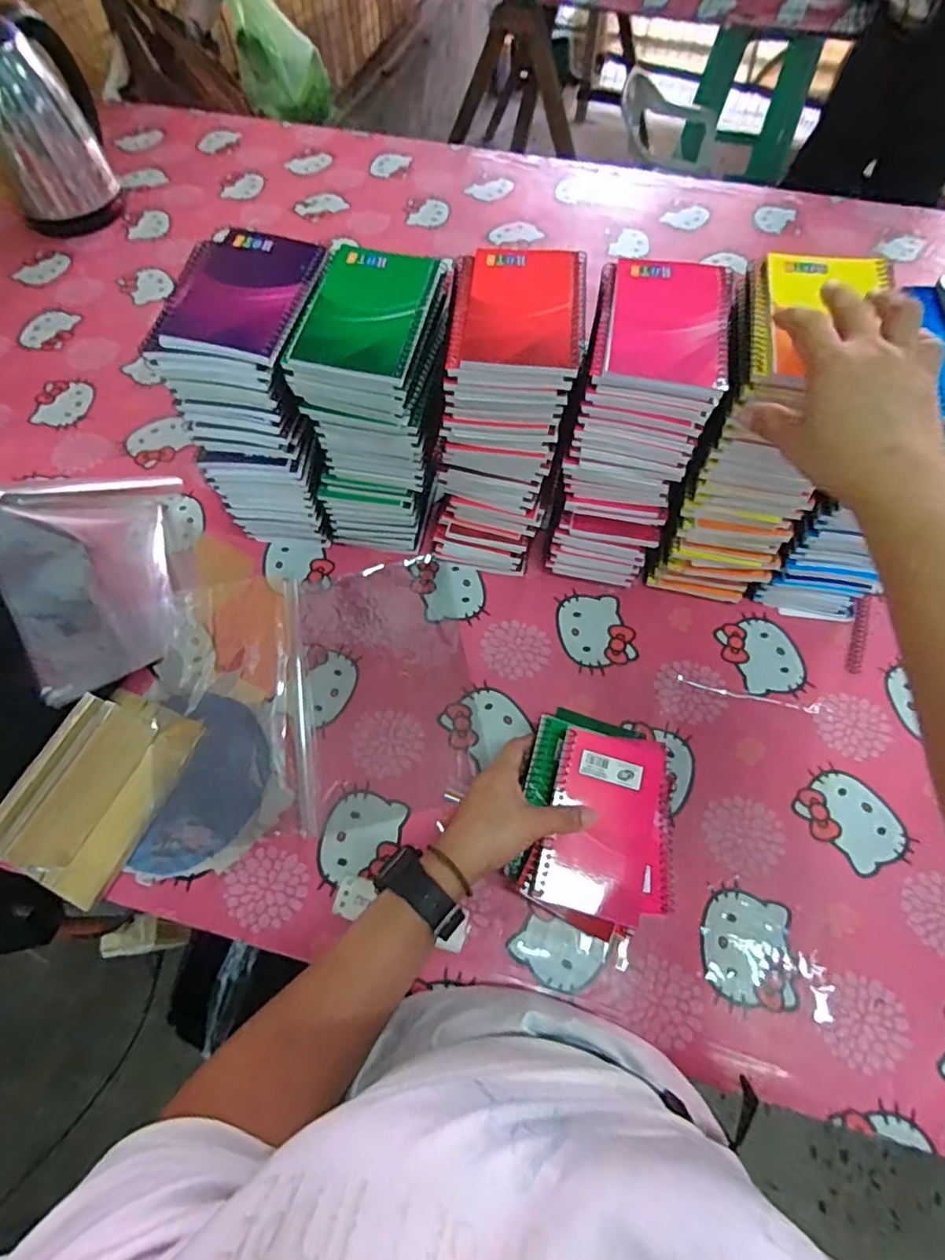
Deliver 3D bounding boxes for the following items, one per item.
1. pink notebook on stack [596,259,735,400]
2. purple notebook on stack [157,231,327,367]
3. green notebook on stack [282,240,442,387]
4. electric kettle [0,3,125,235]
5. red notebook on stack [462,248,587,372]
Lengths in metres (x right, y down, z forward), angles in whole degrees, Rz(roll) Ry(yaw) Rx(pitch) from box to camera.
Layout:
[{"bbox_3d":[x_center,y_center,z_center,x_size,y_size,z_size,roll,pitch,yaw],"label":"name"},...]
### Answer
[{"bbox_3d":[0.139,-0.224,0.411,0.089,0.016,0.123,9,63,4],"label":"pink notebook on stack"},{"bbox_3d":[-0.170,-0.257,0.427,0.091,0.015,0.135,11,63,6],"label":"purple notebook on stack"},{"bbox_3d":[-0.078,-0.236,0.420,0.089,0.022,0.126,13,63,6],"label":"green notebook on stack"},{"bbox_3d":[-0.629,-0.735,0.822,0.163,0.210,0.137,-26,66,-13],"label":"electric kettle"},{"bbox_3d":[0.041,-0.238,0.416,0.085,0.011,0.123,5,63,3],"label":"red notebook on stack"}]

